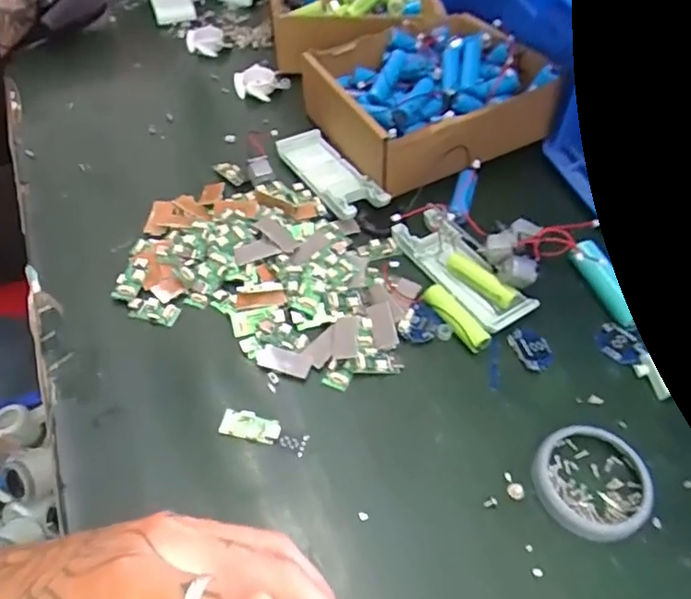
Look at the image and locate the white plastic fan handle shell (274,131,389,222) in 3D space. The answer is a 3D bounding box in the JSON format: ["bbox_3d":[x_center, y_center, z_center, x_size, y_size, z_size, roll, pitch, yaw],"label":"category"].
[{"bbox_3d":[-0.013,-0.095,0.447,0.040,0.014,0.100,-26,58,-22],"label":"white plastic fan handle shell"}]

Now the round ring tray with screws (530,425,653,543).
[{"bbox_3d":[0.130,0.095,0.310,0.060,0.008,0.055,2,52,-2],"label":"round ring tray with screws"}]

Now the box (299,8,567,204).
[{"bbox_3d":[0.059,-0.162,0.469,0.158,0.063,0.142,-22,56,-19],"label":"box"}]

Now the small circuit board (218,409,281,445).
[{"bbox_3d":[-0.052,0.069,0.323,0.031,0.004,0.015,11,52,5],"label":"small circuit board"}]

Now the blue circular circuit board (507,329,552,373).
[{"bbox_3d":[0.114,0.030,0.361,0.021,0.004,0.028,-20,56,-18],"label":"blue circular circuit board"}]

